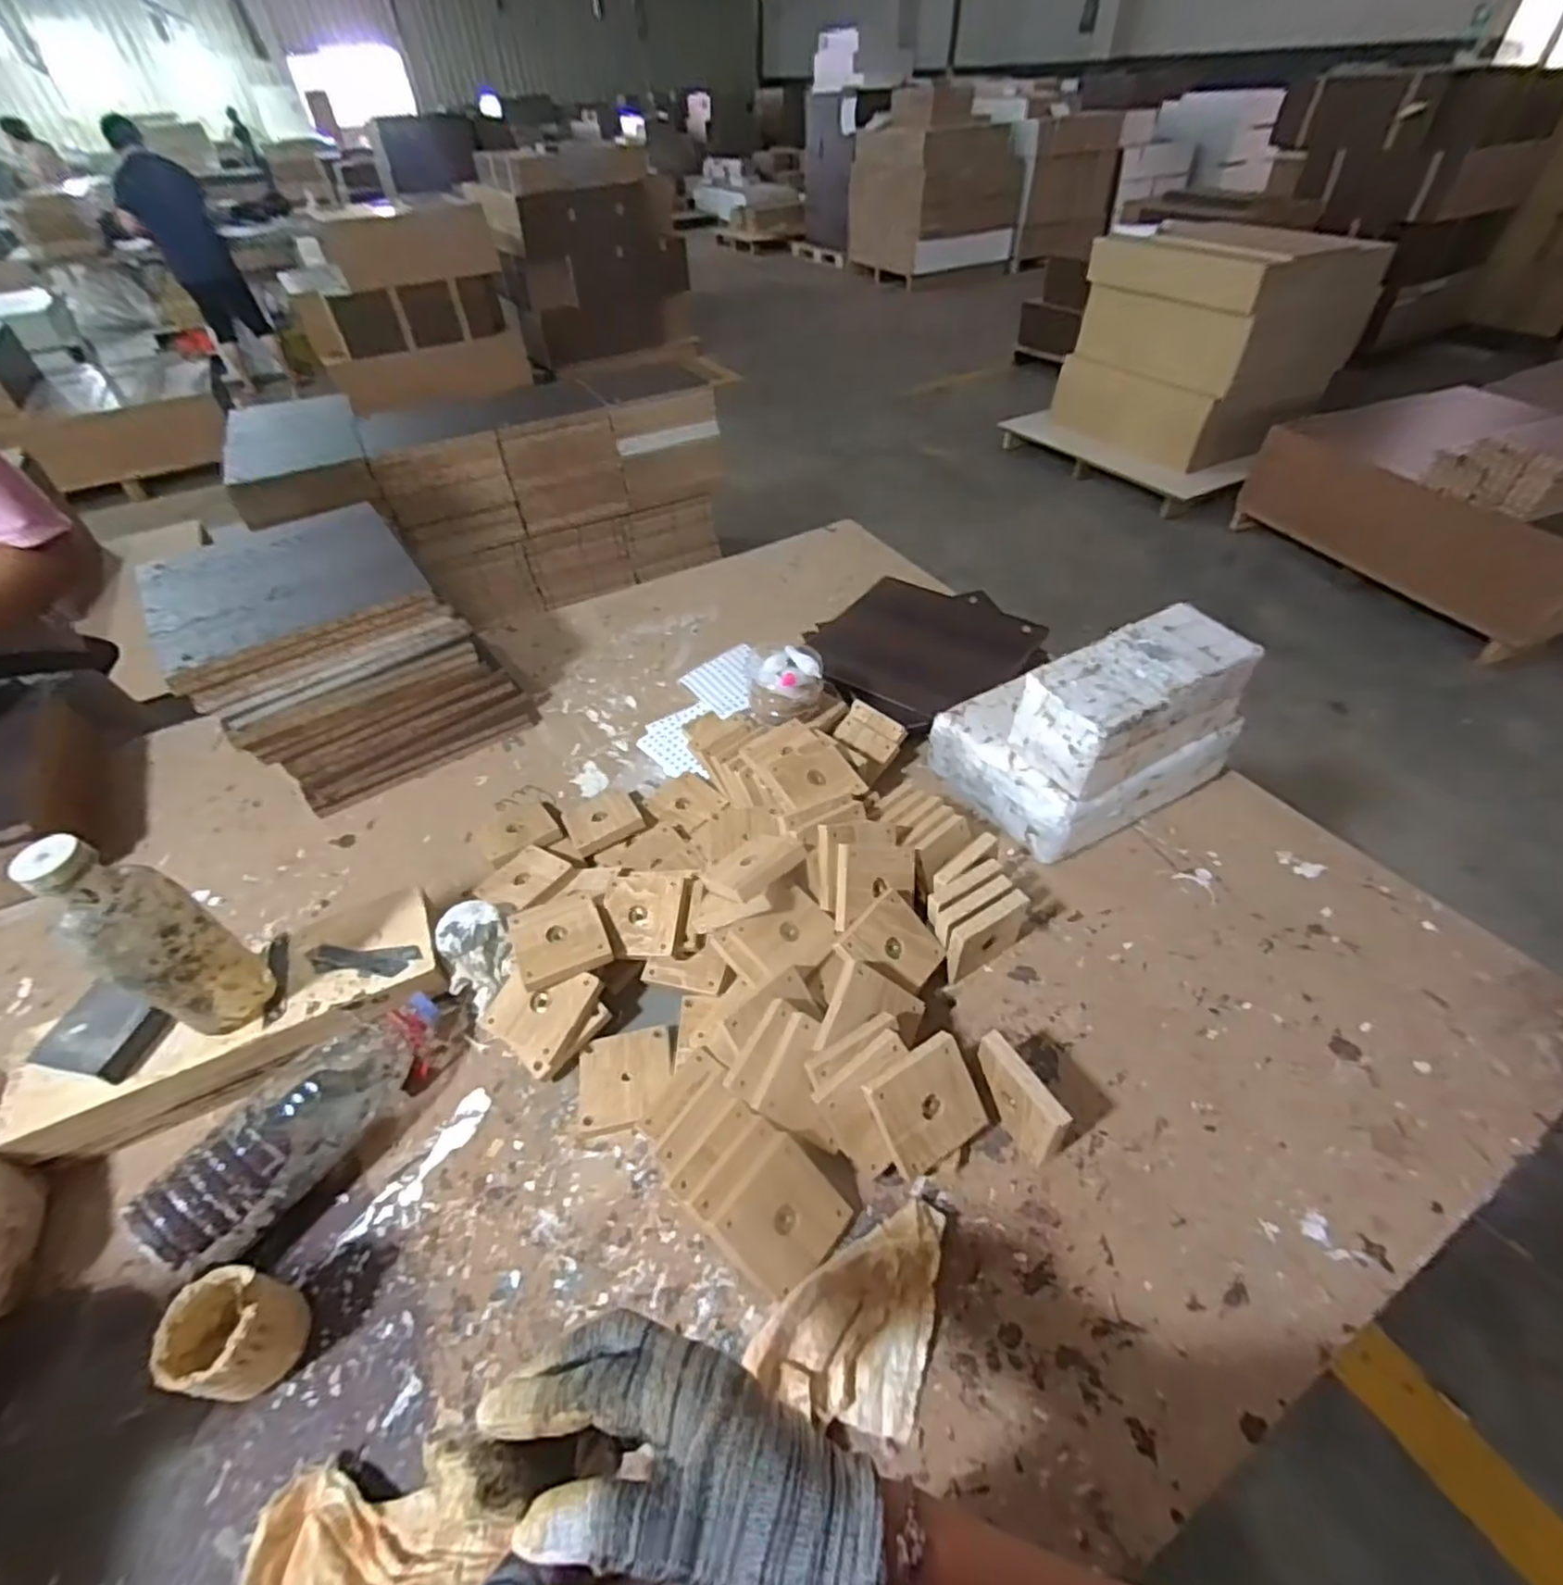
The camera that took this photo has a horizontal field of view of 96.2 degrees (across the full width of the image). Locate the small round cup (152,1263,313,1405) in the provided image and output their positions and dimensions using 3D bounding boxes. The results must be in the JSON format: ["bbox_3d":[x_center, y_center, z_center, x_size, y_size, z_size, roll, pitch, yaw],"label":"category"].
[{"bbox_3d":[-0.376,0.377,0.485,0.067,0.074,0.069,8,47,10],"label":"small round cup"}]

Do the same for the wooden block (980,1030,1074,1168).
[{"bbox_3d":[0.188,0.249,0.564,0.018,0.091,0.085,-22,49,-18],"label":"wooden block"}]

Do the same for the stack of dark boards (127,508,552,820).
[{"bbox_3d":[-0.582,-0.196,0.932,0.327,0.248,0.322,-30,51,-24],"label":"stack of dark boards"}]

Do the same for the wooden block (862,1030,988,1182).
[{"bbox_3d":[0.116,0.248,0.552,0.084,0.087,0.013,-27,9,-17],"label":"wooden block"}]

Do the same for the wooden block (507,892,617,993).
[{"bbox_3d":[-0.214,0.141,0.678,0.082,0.019,0.085,-22,48,-17],"label":"wooden block"}]

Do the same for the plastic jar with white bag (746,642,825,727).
[{"bbox_3d":[0.007,-0.132,0.870,0.078,0.086,0.073,-2,46,2],"label":"plastic jar with white bag"}]

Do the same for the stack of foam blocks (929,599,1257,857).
[{"bbox_3d":[0.342,-0.079,0.797,0.269,0.202,0.188,-21,48,-17],"label":"stack of foam blocks"}]

